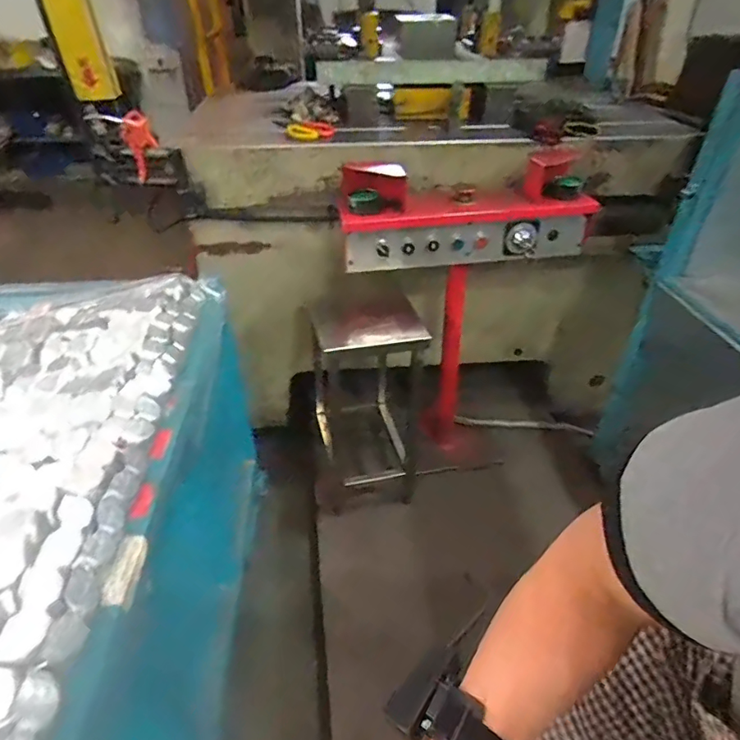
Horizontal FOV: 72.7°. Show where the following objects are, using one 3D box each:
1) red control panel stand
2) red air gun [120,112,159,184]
[{"bbox_3d":[0.226,-0.121,1.377,0.579,0.821,0.204,-10,38,-14],"label":"red control panel stand"},{"bbox_3d":[-0.486,-0.476,1.074,0.063,0.131,0.028,-14,39,-18],"label":"red air gun"}]

